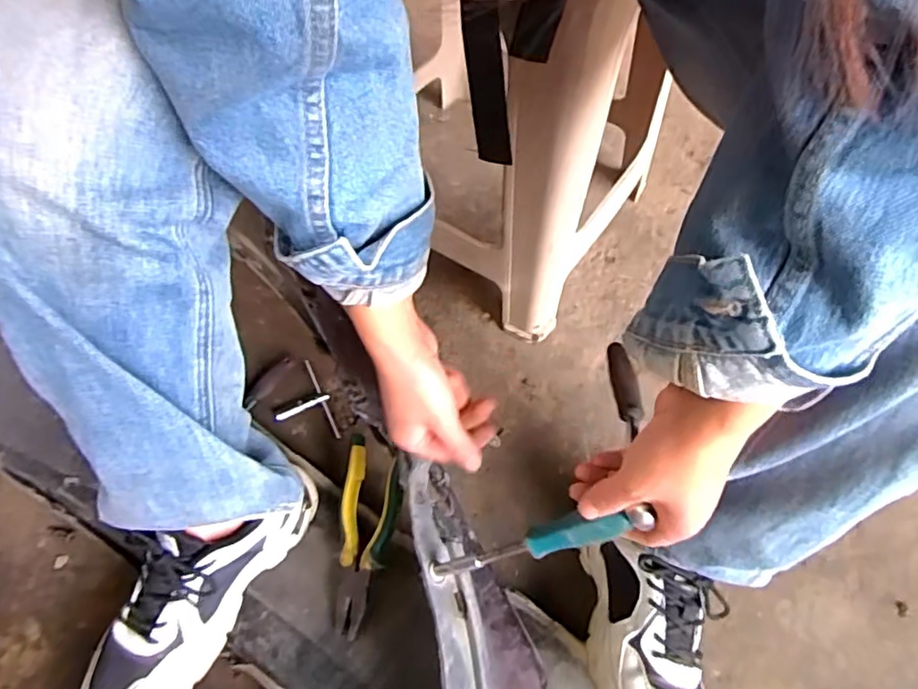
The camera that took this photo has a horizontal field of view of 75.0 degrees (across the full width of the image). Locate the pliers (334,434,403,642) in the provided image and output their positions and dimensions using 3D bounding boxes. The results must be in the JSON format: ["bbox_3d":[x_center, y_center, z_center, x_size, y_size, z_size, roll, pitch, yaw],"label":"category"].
[{"bbox_3d":[-0.093,0.192,0.602,0.059,0.033,0.186,6,80,1],"label":"pliers"}]

